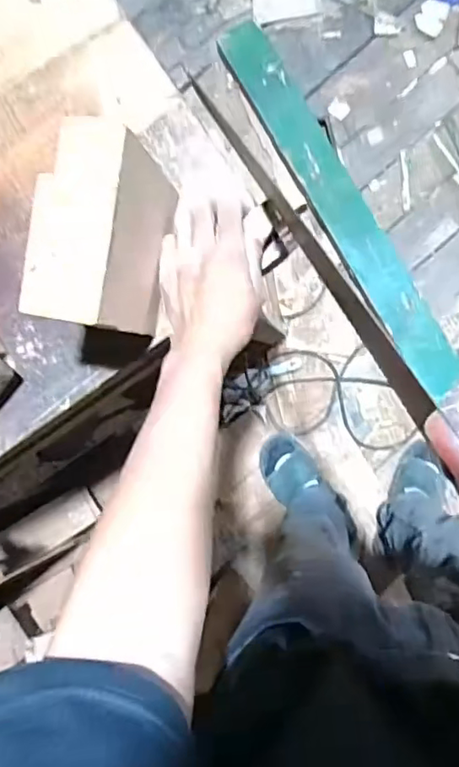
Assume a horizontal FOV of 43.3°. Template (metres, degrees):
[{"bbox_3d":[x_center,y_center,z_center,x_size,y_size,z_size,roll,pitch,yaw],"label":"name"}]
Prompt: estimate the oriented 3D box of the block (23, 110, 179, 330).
[{"bbox_3d":[-0.092,-0.106,0.434,0.065,0.140,0.132,8,91,4],"label":"block"}]

